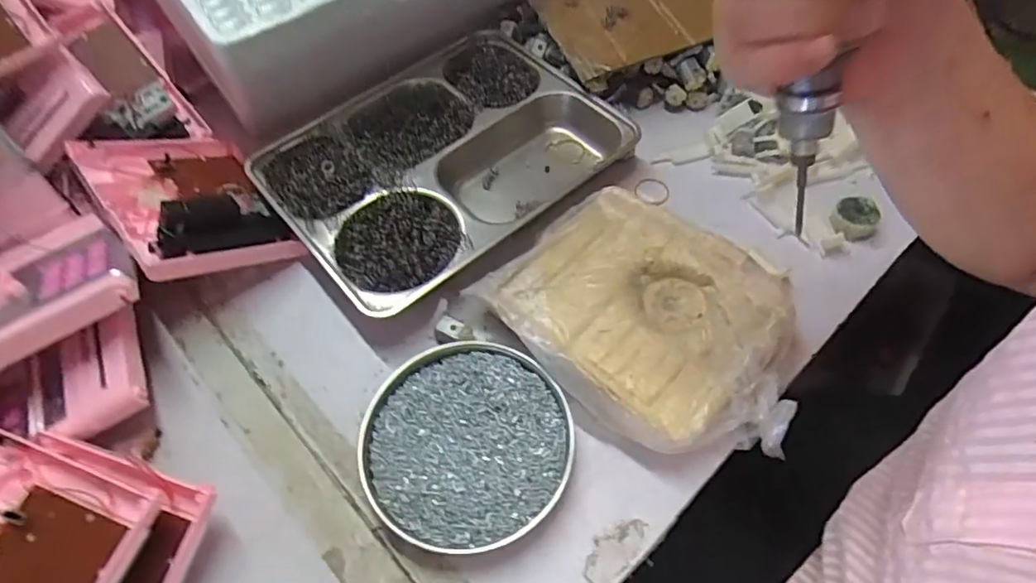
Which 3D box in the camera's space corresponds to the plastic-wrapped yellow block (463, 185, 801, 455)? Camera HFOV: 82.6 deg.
[{"bbox_3d":[0.092,0.019,0.421,0.213,0.034,0.165,35,67,22],"label":"plastic-wrapped yellow block"}]

